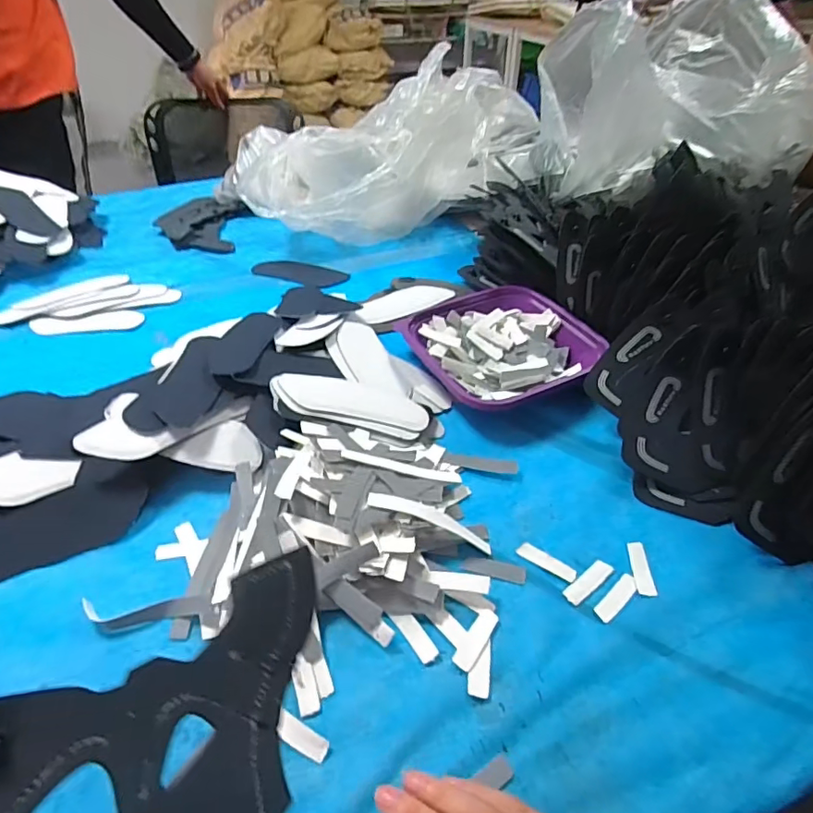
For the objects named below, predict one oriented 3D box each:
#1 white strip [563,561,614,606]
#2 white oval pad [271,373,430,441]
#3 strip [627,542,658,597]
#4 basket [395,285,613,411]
[{"bbox_3d":[0.141,0.134,0.400,0.047,0.004,0.015,-28,49,-28],"label":"white strip"},{"bbox_3d":[-0.056,-0.004,0.517,0.151,0.007,0.075,10,38,-9],"label":"white oval pad"},{"bbox_3d":[0.186,0.127,0.409,0.014,0.004,0.046,4,42,4],"label":"strip"},{"bbox_3d":[0.105,-0.069,0.583,0.181,0.042,0.189,-25,47,-25],"label":"basket"}]

